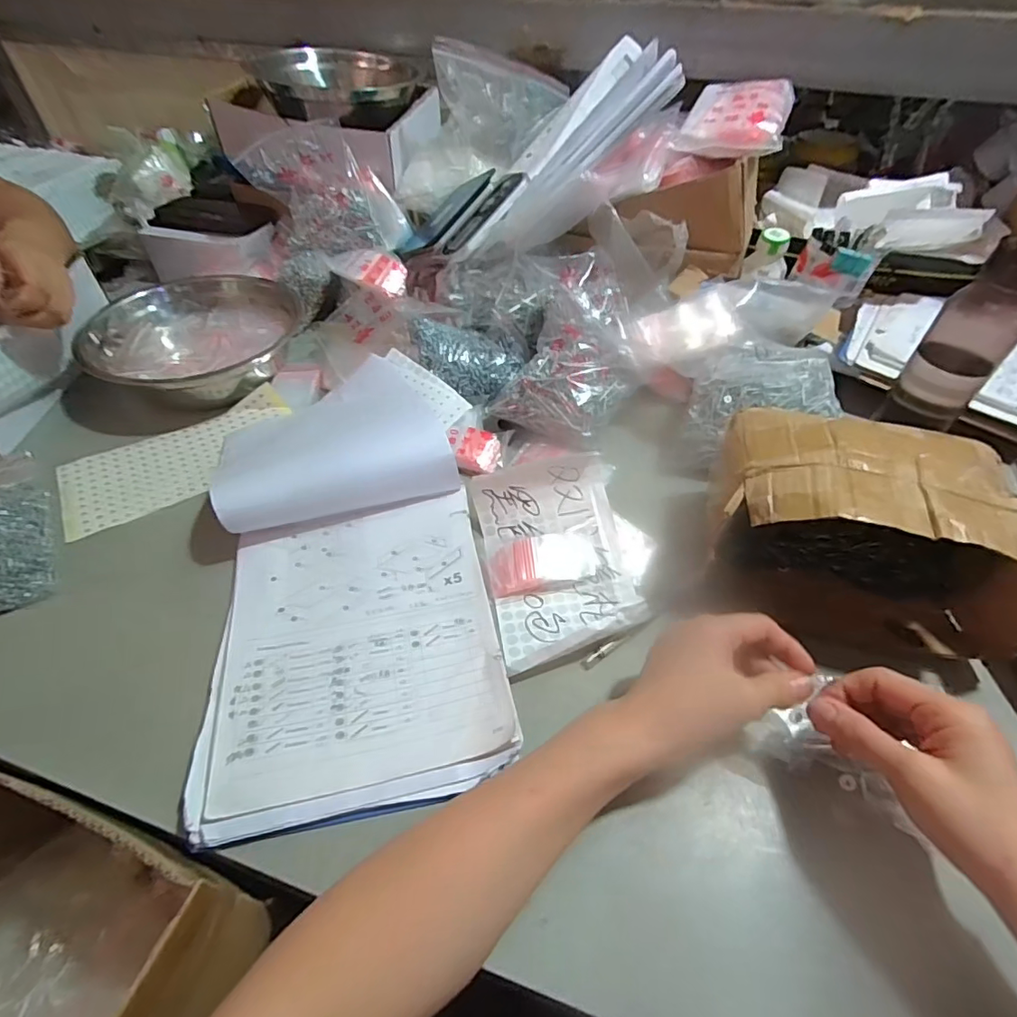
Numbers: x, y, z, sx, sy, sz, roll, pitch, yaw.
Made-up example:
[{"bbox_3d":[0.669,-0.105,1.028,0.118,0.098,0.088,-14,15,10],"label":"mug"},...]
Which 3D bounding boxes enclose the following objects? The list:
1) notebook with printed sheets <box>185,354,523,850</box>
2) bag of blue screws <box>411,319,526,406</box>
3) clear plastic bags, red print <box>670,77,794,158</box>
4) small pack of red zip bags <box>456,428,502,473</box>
[{"bbox_3d":[-0.144,0.027,0.468,0.222,0.041,0.431,-12,49,-12],"label":"notebook with printed sheets"},{"bbox_3d":[-0.052,-0.183,0.633,0.117,0.054,0.098,31,53,21],"label":"bag of blue screws"},{"bbox_3d":[0.275,-0.472,0.645,0.119,0.051,0.138,17,55,12],"label":"clear plastic bags, red print"},{"bbox_3d":[-0.031,-0.063,0.575,0.045,0.016,0.048,2,53,1],"label":"small pack of red zip bags"}]

